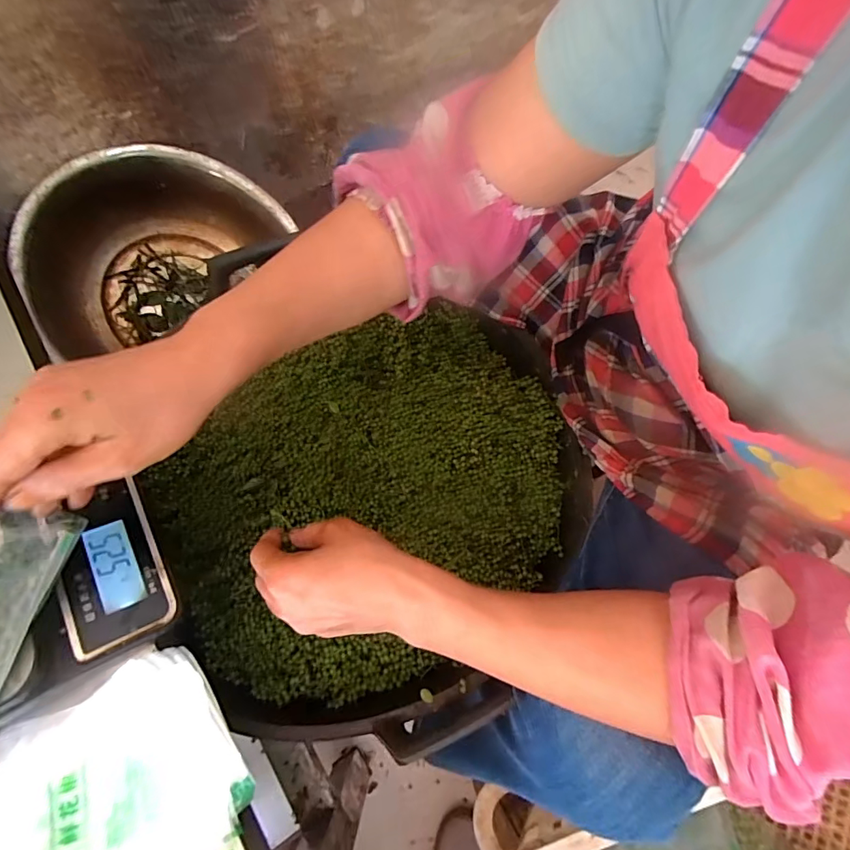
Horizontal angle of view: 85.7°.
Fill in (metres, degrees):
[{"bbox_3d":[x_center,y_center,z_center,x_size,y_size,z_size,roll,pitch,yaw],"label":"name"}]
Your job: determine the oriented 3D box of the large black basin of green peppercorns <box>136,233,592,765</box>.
[{"bbox_3d":[-0.064,0.055,0.462,0.435,0.120,0.422,5,69,1],"label":"large black basin of green peppercorns"}]

